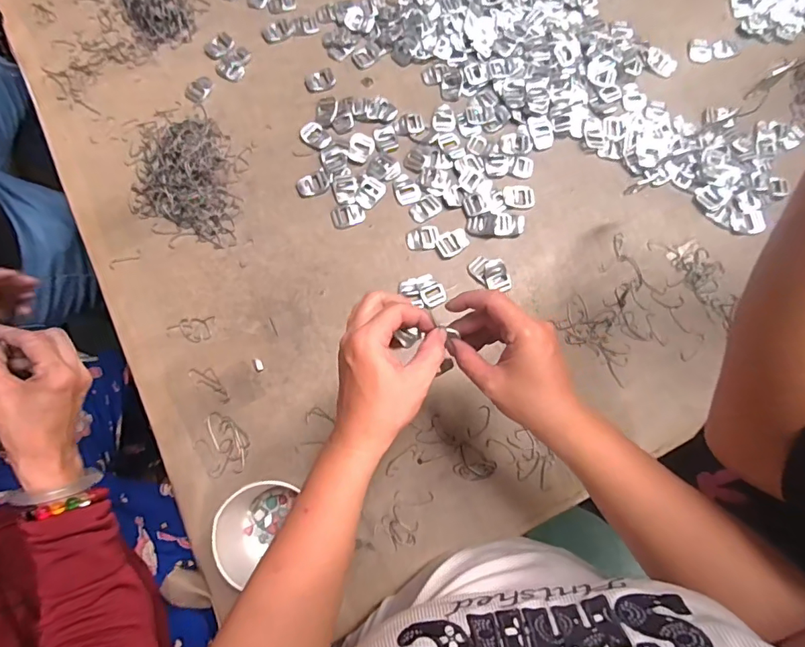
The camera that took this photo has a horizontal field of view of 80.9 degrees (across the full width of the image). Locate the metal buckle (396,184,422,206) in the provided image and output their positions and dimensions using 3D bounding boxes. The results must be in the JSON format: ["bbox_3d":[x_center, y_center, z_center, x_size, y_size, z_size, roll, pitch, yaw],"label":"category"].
[{"bbox_3d":[0.008,-0.162,0.593,0.030,0.004,0.026,-17,76,-4],"label":"metal buckle"}]

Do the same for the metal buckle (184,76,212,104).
[{"bbox_3d":[-0.275,-0.316,0.638,0.031,0.004,0.040,31,77,8],"label":"metal buckle"}]

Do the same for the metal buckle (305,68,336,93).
[{"bbox_3d":[-0.111,-0.327,0.638,0.040,0.004,0.034,-17,76,-4],"label":"metal buckle"}]

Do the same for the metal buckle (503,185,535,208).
[{"bbox_3d":[0.146,-0.160,0.593,0.037,0.004,0.031,-1,75,0],"label":"metal buckle"}]

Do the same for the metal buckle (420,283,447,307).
[{"bbox_3d":[0.038,-0.033,0.557,0.030,0.005,0.025,-17,87,-8],"label":"metal buckle"}]

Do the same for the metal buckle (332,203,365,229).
[{"bbox_3d":[-0.067,-0.134,0.585,0.041,0.004,0.030,-16,75,-4],"label":"metal buckle"}]

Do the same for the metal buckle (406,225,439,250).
[{"bbox_3d":[0.024,-0.104,0.577,0.039,0.005,0.028,-11,75,-3],"label":"metal buckle"}]

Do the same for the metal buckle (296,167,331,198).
[{"bbox_3d":[-0.113,-0.178,0.597,0.041,0.004,0.032,-17,76,-4],"label":"metal buckle"}]

